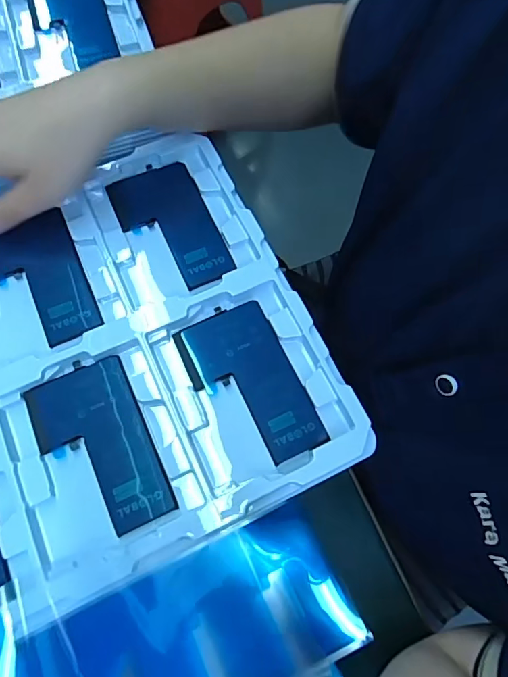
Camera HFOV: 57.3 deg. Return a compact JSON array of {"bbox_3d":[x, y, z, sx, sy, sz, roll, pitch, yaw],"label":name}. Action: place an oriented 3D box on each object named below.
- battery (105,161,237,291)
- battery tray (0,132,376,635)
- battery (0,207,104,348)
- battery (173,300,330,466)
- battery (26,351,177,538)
[{"bbox_3d":[-0.064,-0.085,0.354,0.064,0.008,0.111,-24,73,-8],"label":"battery"},{"bbox_3d":[-0.124,0.016,0.311,0.313,0.021,0.272,-24,73,-8],"label":"battery tray"},{"bbox_3d":[-0.154,-0.040,0.333,0.064,0.009,0.100,-23,73,-7],"label":"battery"},{"bbox_3d":[-0.004,0.030,0.311,0.063,0.005,0.110,-25,73,-8],"label":"battery"},{"bbox_3d":[-0.098,0.069,0.295,0.064,0.006,0.110,-26,74,-8],"label":"battery"}]

